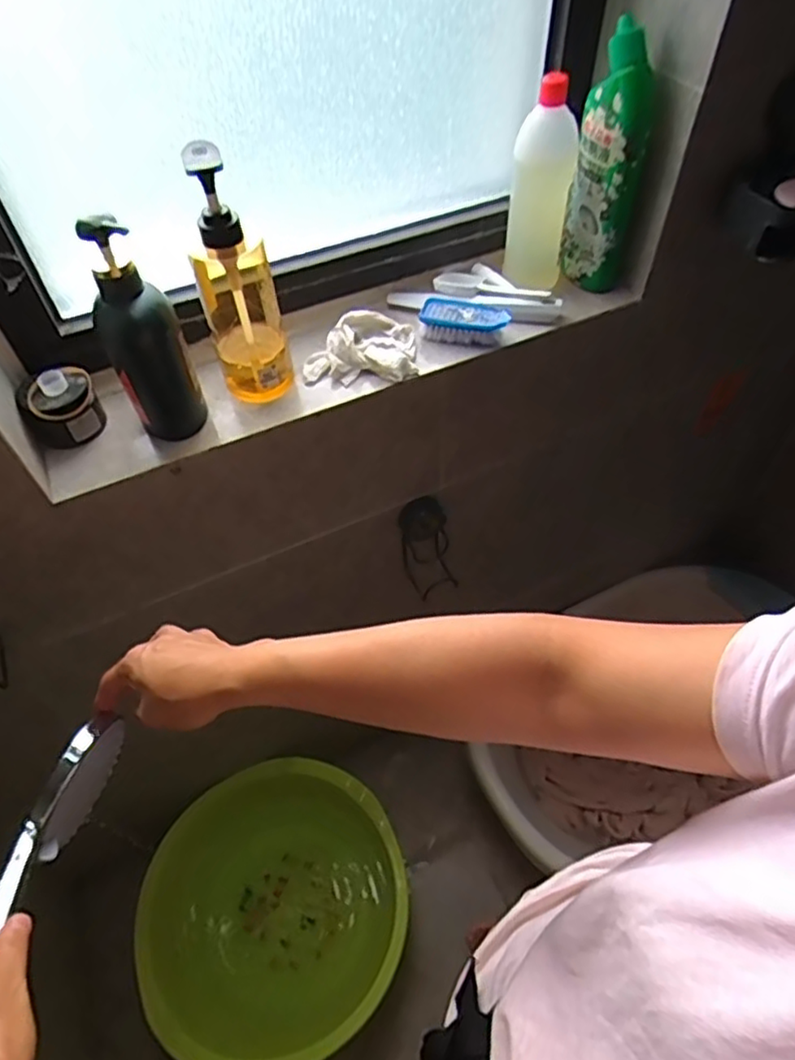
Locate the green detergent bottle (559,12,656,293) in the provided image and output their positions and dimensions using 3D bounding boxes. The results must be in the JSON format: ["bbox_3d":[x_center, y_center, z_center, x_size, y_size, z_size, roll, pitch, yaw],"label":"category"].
[{"bbox_3d":[0.212,-0.358,0.658,0.067,0.241,0.044,14,55,12],"label":"green detergent bottle"}]

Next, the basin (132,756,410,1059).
[{"bbox_3d":[-0.204,0.671,1.145,0.428,0.173,0.435,-1,53,1],"label":"basin"}]

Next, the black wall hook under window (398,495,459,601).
[{"bbox_3d":[0.043,0.028,0.882,0.068,0.163,0.060,-21,55,-13],"label":"black wall hook under window"}]

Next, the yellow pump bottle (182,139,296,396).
[{"bbox_3d":[-0.148,-0.228,0.593,0.068,0.224,0.068,-15,54,-9],"label":"yellow pump bottle"}]

